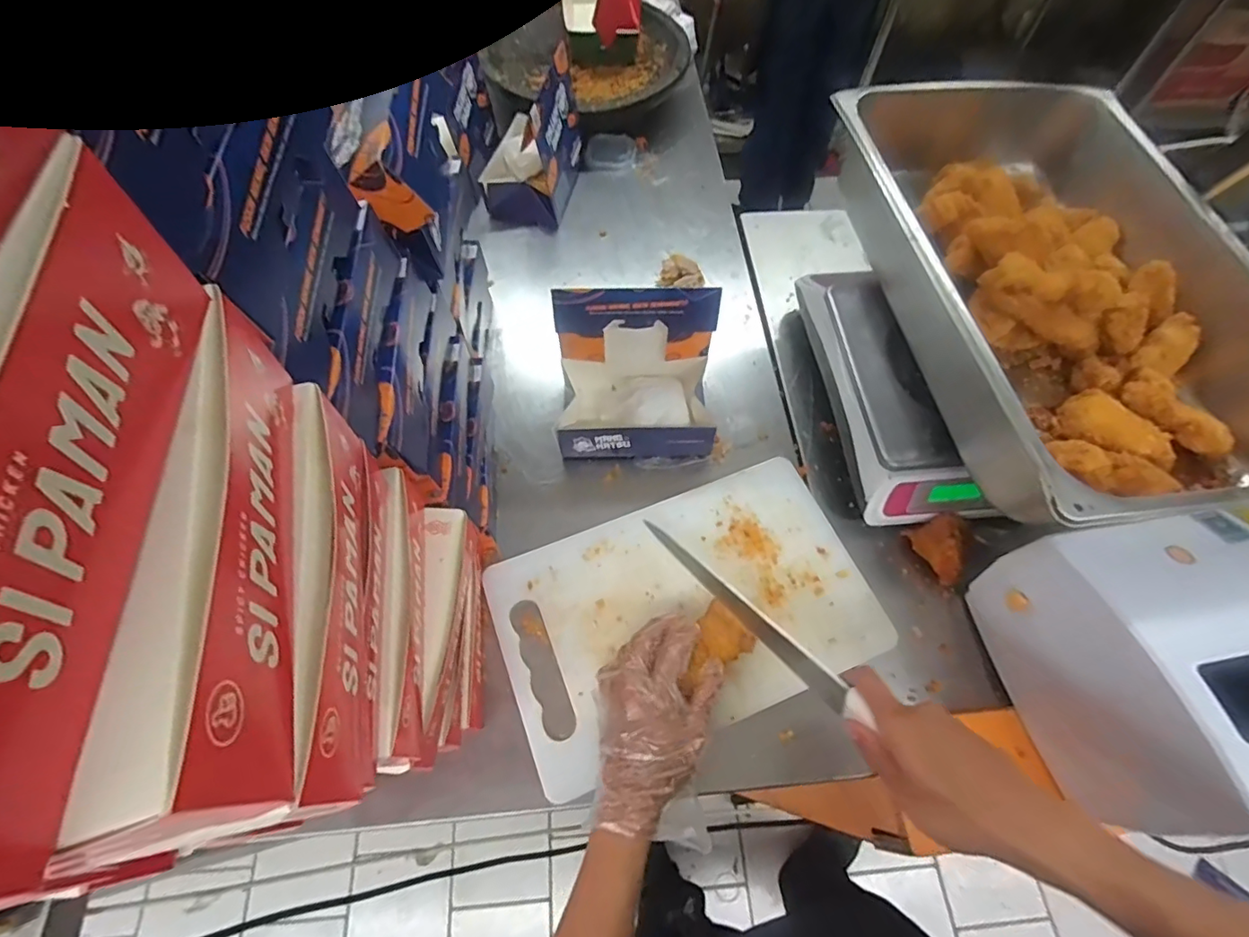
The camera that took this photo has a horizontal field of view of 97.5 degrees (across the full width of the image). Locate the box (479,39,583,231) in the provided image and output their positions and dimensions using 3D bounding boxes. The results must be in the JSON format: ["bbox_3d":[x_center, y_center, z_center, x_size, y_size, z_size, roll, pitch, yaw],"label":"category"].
[{"bbox_3d":[-0.142,-0.473,0.794,0.129,0.155,0.162,11,63,4],"label":"box"}]

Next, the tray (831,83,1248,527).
[{"bbox_3d":[0.430,-0.203,0.565,0.333,0.110,0.554,-7,64,-5],"label":"tray"}]

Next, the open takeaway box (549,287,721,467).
[{"bbox_3d":[0.015,-0.101,0.604,0.176,0.150,0.133,0,63,-2],"label":"open takeaway box"}]

